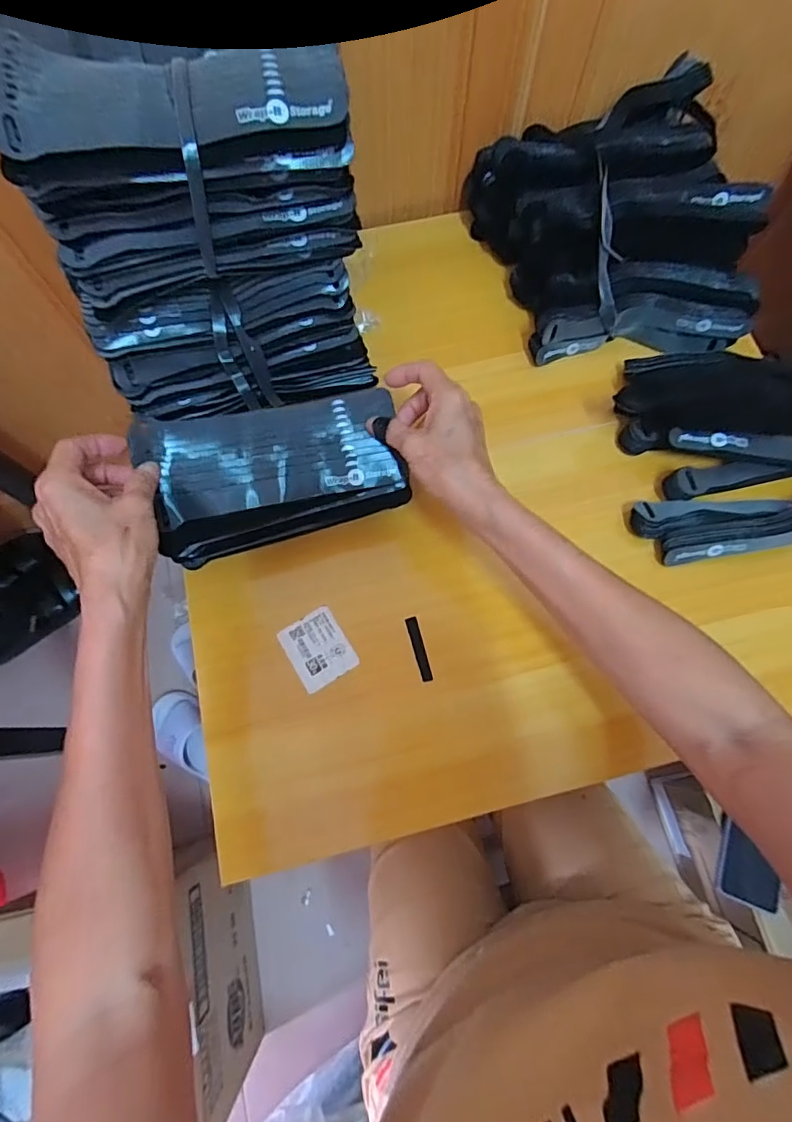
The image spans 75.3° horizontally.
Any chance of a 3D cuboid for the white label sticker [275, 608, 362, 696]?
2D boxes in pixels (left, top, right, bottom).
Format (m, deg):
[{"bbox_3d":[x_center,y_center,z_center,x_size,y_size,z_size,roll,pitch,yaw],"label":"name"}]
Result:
[{"bbox_3d":[-0.065,0.073,0.429,0.048,0.004,0.058,-31,76,-9],"label":"white label sticker"}]

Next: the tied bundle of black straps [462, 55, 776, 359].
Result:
[{"bbox_3d":[0.218,-0.326,0.502,0.220,0.091,0.261,-15,74,-5],"label":"tied bundle of black straps"}]

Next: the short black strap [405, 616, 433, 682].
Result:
[{"bbox_3d":[0.020,0.073,0.430,0.010,0.005,0.054,-15,74,-5],"label":"short black strap"}]

